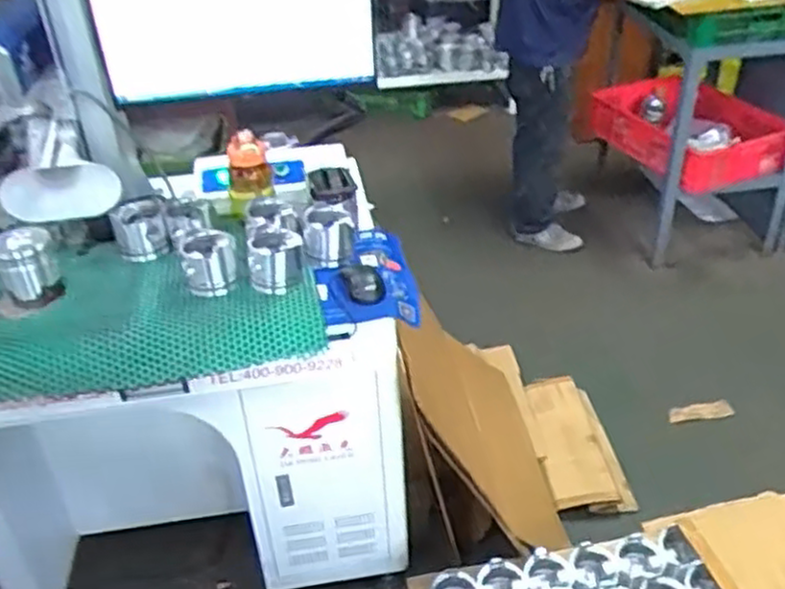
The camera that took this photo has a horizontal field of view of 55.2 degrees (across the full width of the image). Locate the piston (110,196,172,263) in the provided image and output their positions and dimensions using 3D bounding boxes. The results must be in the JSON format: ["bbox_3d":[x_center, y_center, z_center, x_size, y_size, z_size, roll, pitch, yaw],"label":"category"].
[{"bbox_3d":[-0.461,-0.123,1.389,0.098,0.070,0.110,-14,34,-16],"label":"piston"}]

